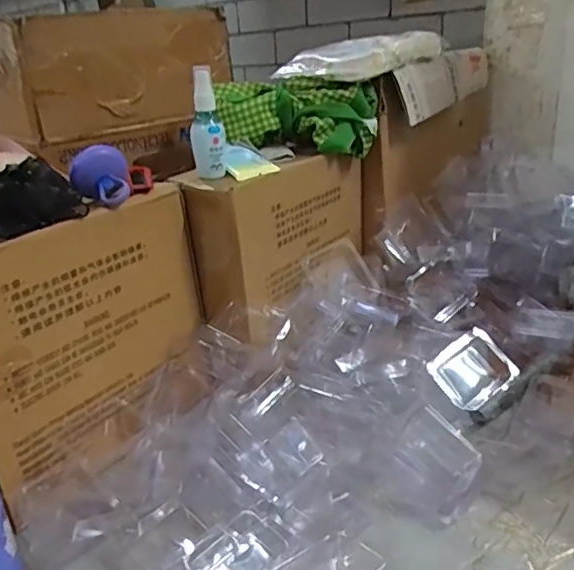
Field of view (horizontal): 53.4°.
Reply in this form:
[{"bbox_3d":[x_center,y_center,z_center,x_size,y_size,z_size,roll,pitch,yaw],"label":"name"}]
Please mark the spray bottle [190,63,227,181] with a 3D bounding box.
[{"bbox_3d":[-0.090,-0.181,0.639,0.037,0.115,0.031,-7,23,-6],"label":"spray bottle"}]

